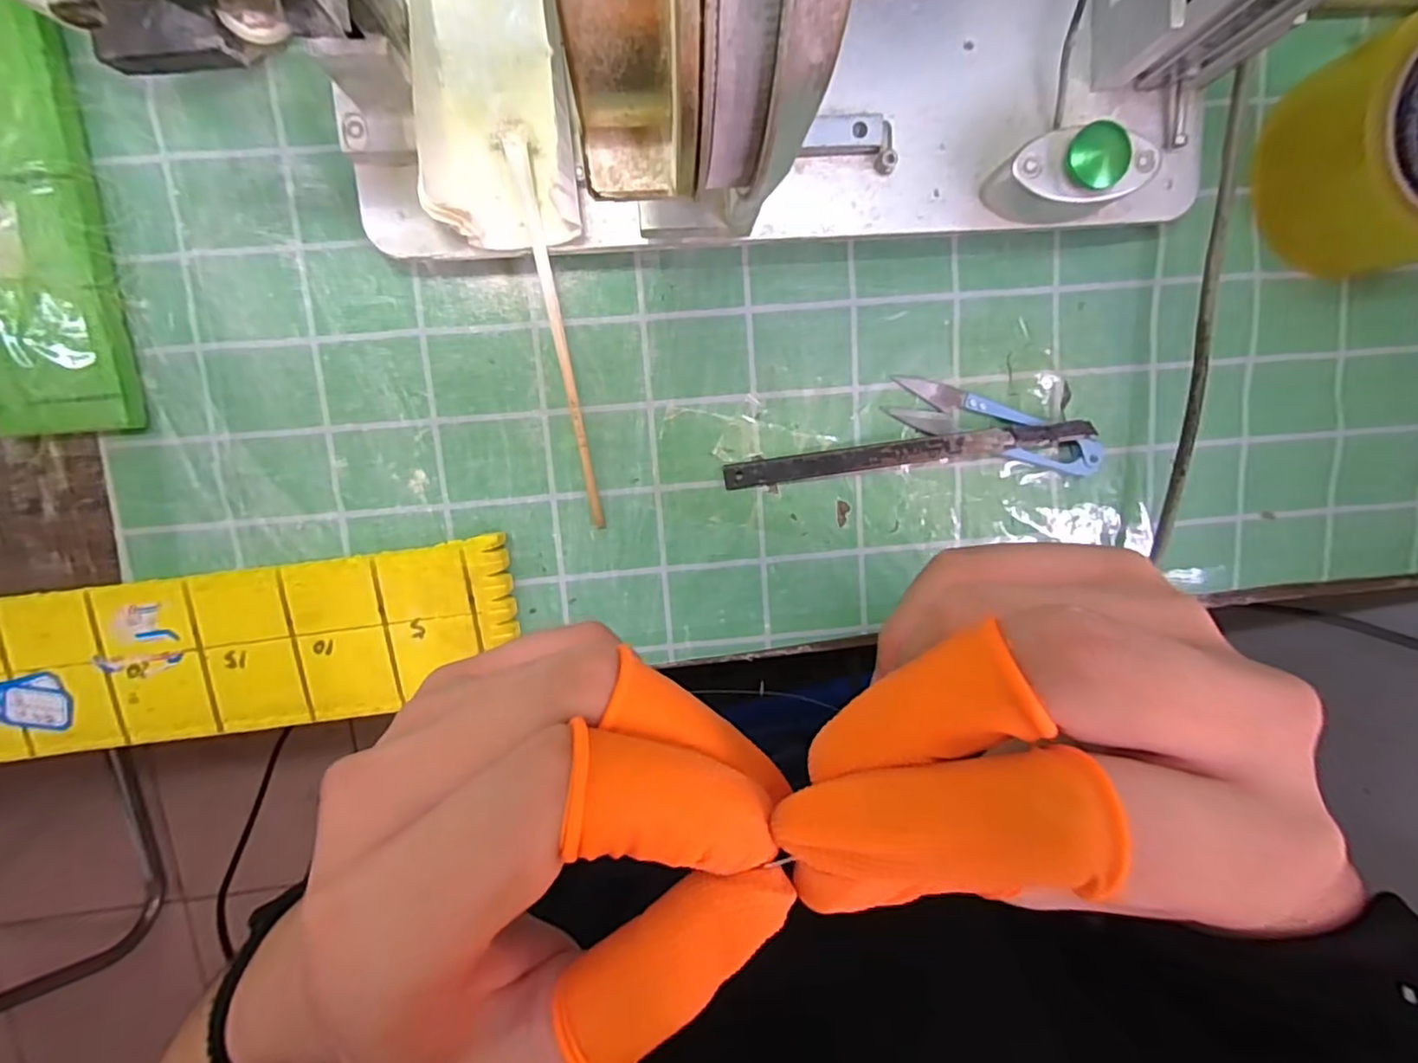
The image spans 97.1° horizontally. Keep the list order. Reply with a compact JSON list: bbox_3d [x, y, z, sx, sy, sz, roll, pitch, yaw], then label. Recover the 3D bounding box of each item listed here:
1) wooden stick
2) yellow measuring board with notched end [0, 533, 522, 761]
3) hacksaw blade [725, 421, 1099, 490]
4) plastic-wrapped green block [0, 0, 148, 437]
[{"bbox_3d":[-0.062,-0.075,0.264,0.007,0.004,0.156,-10,111,-3],"label":"wooden stick"},{"bbox_3d":[-0.255,0.059,0.278,0.331,0.013,0.071,-7,99,-3],"label":"yellow measuring board with notched end"},{"bbox_3d":[0.092,-0.036,0.293,0.168,0.010,0.015,-7,106,0],"label":"hacksaw blade"},{"bbox_3d":[-0.278,-0.128,0.251,0.058,0.017,0.174,-6,99,-3],"label":"plastic-wrapped green block"}]

